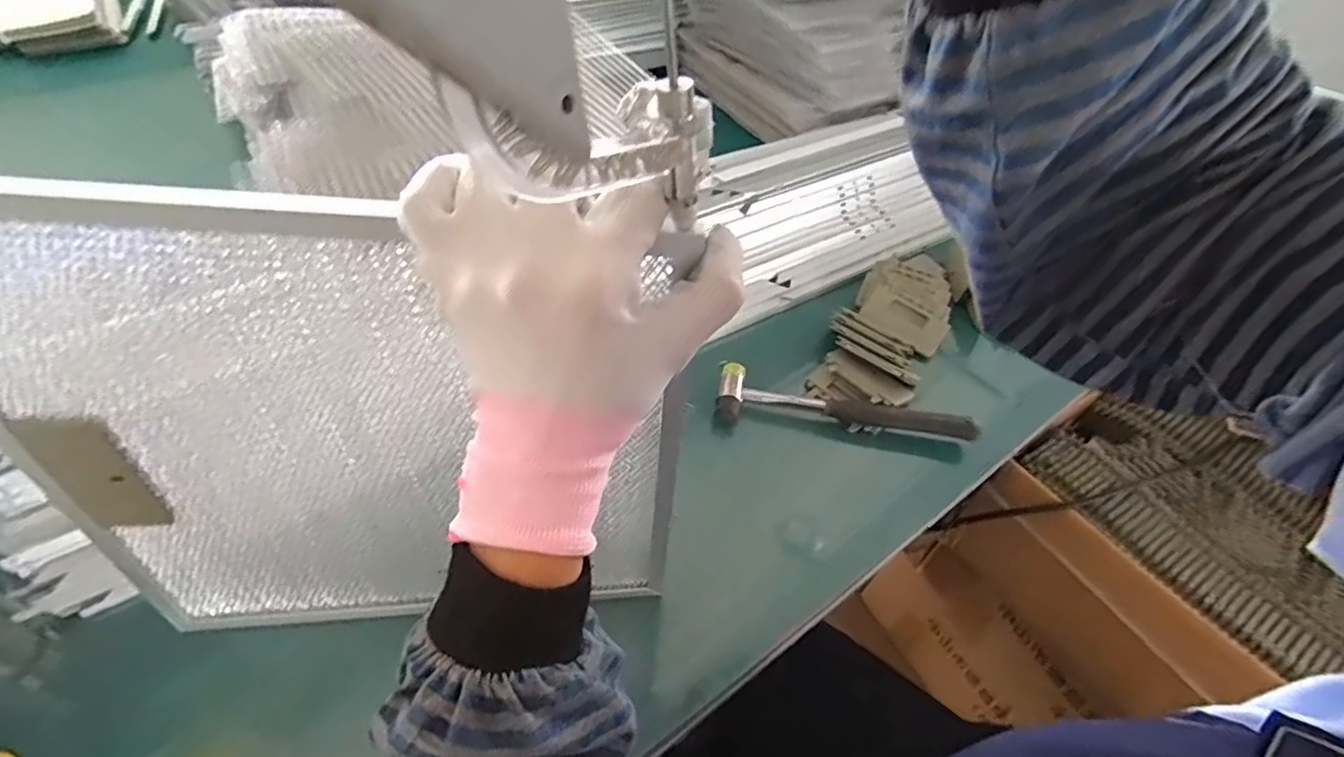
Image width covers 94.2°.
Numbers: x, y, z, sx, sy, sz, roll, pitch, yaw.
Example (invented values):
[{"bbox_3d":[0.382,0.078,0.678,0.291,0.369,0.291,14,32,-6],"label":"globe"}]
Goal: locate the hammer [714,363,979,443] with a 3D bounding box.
[{"bbox_3d":[0.160,0.033,0.578,0.236,0.023,0.053,13,50,6],"label":"hammer"}]

